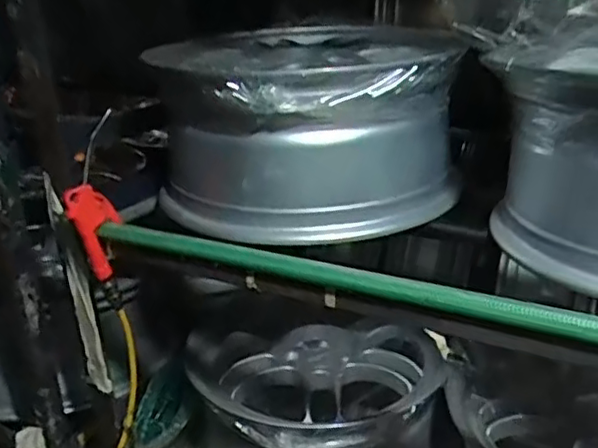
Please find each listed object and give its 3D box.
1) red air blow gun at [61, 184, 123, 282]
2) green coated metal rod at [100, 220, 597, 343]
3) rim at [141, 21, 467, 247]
[{"bbox_3d":[-0.271,0.011,0.857,0.063,0.132,0.021,-5,22,-7],"label":"red air blow gun"},{"bbox_3d":[0.102,0.063,0.646,0.810,0.026,0.025,10,25,29],"label":"green coated metal rod"},{"bbox_3d":[0.025,-0.160,0.974,0.391,0.218,0.461,1,22,9],"label":"rim"}]

